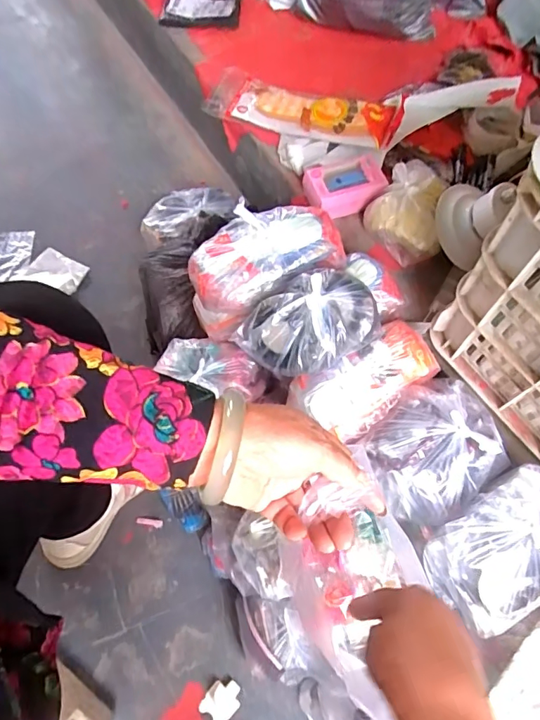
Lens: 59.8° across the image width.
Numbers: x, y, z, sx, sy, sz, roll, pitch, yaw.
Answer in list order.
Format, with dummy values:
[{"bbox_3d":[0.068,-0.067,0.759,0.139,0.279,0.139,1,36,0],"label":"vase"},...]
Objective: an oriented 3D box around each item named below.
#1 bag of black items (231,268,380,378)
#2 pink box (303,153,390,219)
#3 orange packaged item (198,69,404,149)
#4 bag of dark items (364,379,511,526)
[{"bbox_3d":[0.047,-0.049,0.554,0.161,0.064,0.107,-27,68,-13],"label":"bag of black items"},{"bbox_3d":[0.110,-0.260,0.701,0.115,0.043,0.079,-18,66,-9],"label":"pink box"},{"bbox_3d":[0.046,-0.413,0.779,0.328,0.046,0.106,16,65,7],"label":"orange packaged item"},{"bbox_3d":[0.192,0.102,0.544,0.159,0.070,0.123,-35,70,-16],"label":"bag of dark items"}]

